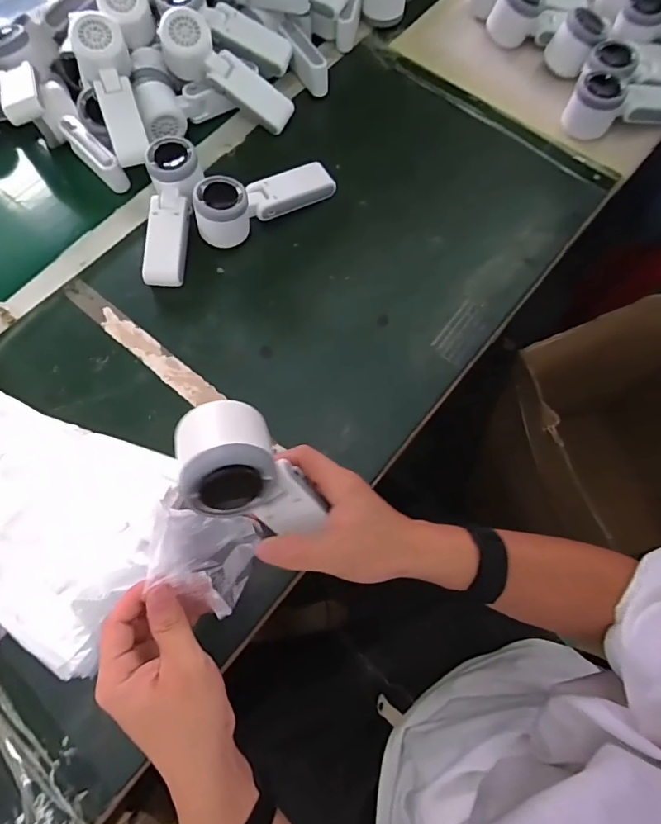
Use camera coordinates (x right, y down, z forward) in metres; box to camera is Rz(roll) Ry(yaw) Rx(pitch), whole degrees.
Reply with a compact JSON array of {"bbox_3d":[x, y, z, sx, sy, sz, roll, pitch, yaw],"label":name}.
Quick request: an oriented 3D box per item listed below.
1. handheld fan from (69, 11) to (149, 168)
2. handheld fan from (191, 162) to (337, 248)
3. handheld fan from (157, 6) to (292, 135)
[{"bbox_3d":[-0.253,-0.368,0.537,0.063,0.046,0.174,-17,91,-5],"label":"handheld fan"},{"bbox_3d":[-0.077,-0.250,0.529,0.166,0.054,0.060,-33,76,-10],"label":"handheld fan"},{"bbox_3d":[-0.126,-0.411,0.567,0.170,0.052,0.052,31,74,-13],"label":"handheld fan"}]

